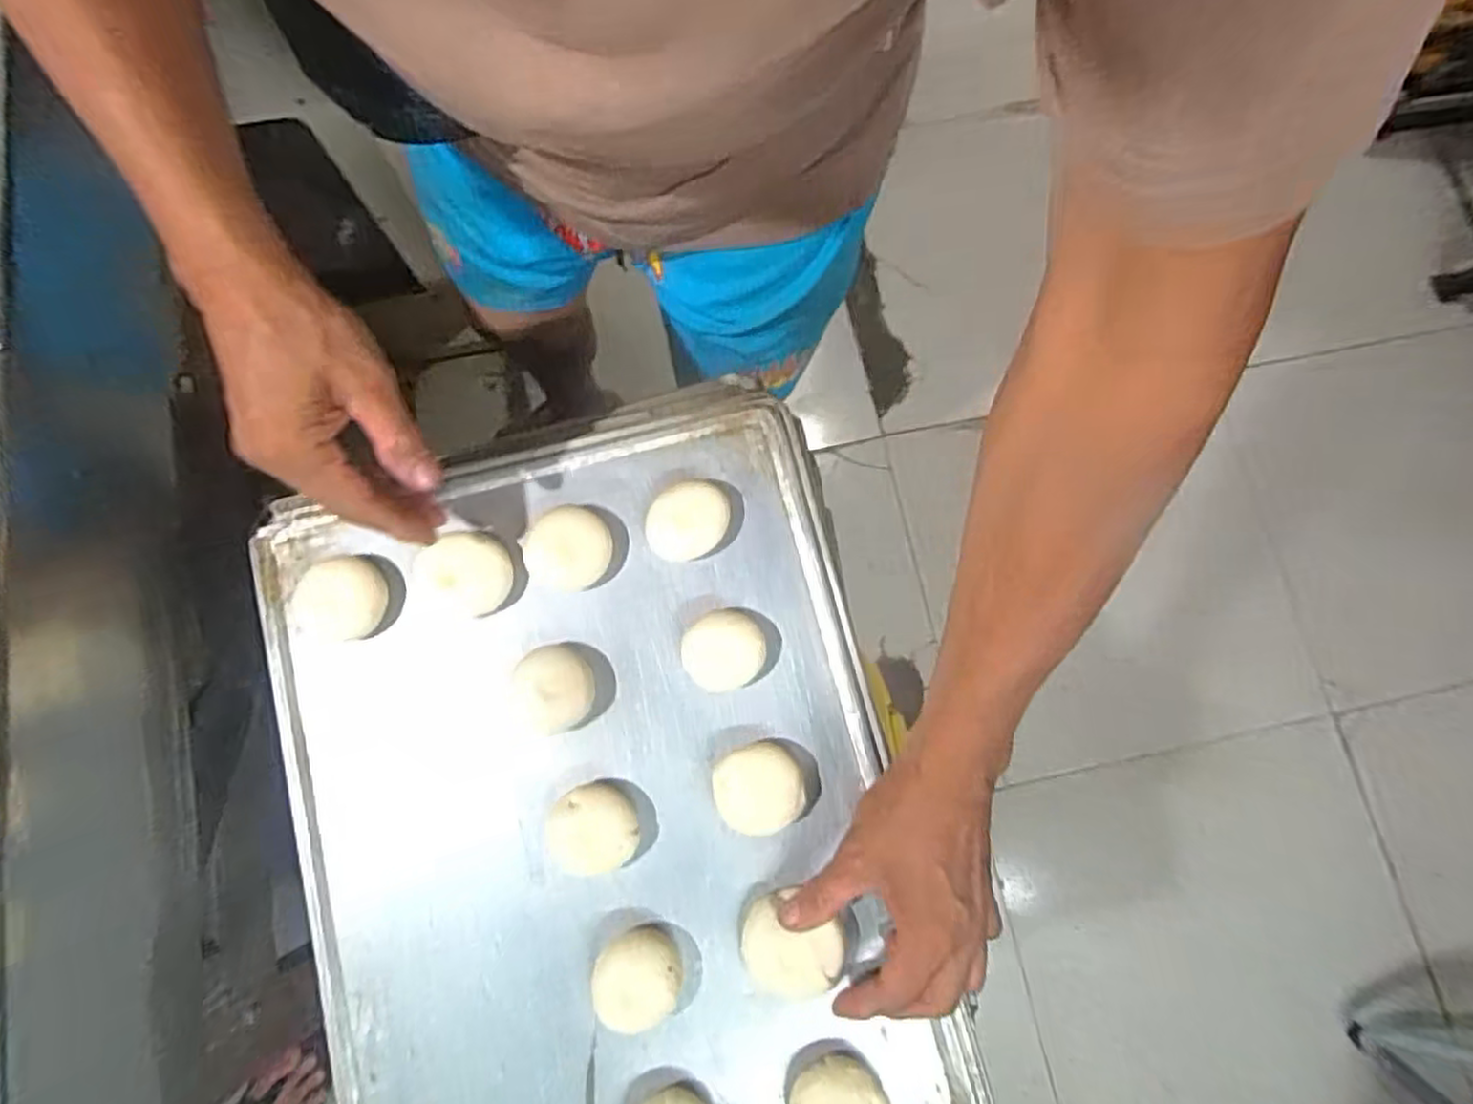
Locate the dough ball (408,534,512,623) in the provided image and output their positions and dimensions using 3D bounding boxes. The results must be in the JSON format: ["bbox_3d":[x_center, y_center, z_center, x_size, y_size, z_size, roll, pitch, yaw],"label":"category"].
[{"bbox_3d":[-0.165,0.015,0.430,0.056,0.016,0.048,-18,79,-4],"label":"dough ball"}]

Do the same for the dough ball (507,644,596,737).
[{"bbox_3d":[-0.110,0.082,0.424,0.053,0.027,0.047,-24,80,-5],"label":"dough ball"}]

